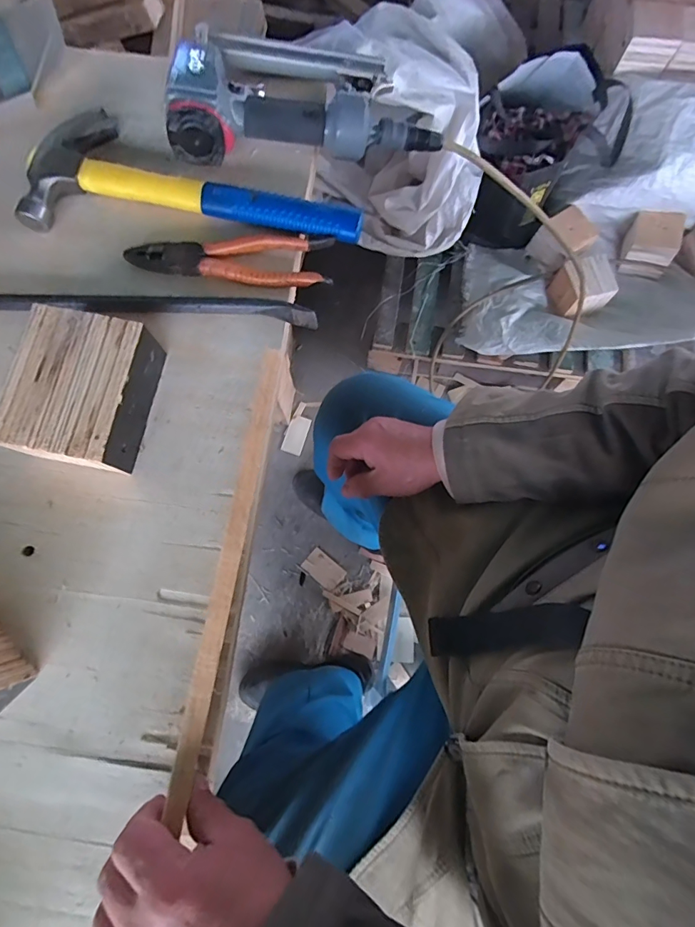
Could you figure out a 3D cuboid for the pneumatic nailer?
[{"bbox_3d":[-0.038,-0.388,0.458,0.271,0.080,0.154,-4,79,1],"label":"pneumatic nailer"}]

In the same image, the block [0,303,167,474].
[{"bbox_3d":[-0.223,-0.060,0.385,0.100,0.062,0.124,12,80,4],"label":"block"}]

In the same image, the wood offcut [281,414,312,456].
[{"bbox_3d":[-0.125,-0.070,1.091,0.053,0.011,0.095,18,78,3],"label":"wood offcut"}]

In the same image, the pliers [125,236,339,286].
[{"bbox_3d":[-0.115,-0.201,0.435,0.195,0.012,0.052,1,79,1],"label":"pliers"}]

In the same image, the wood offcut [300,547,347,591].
[{"bbox_3d":[-0.055,0.245,1.032,0.093,0.005,0.060,38,80,7],"label":"wood offcut"}]

